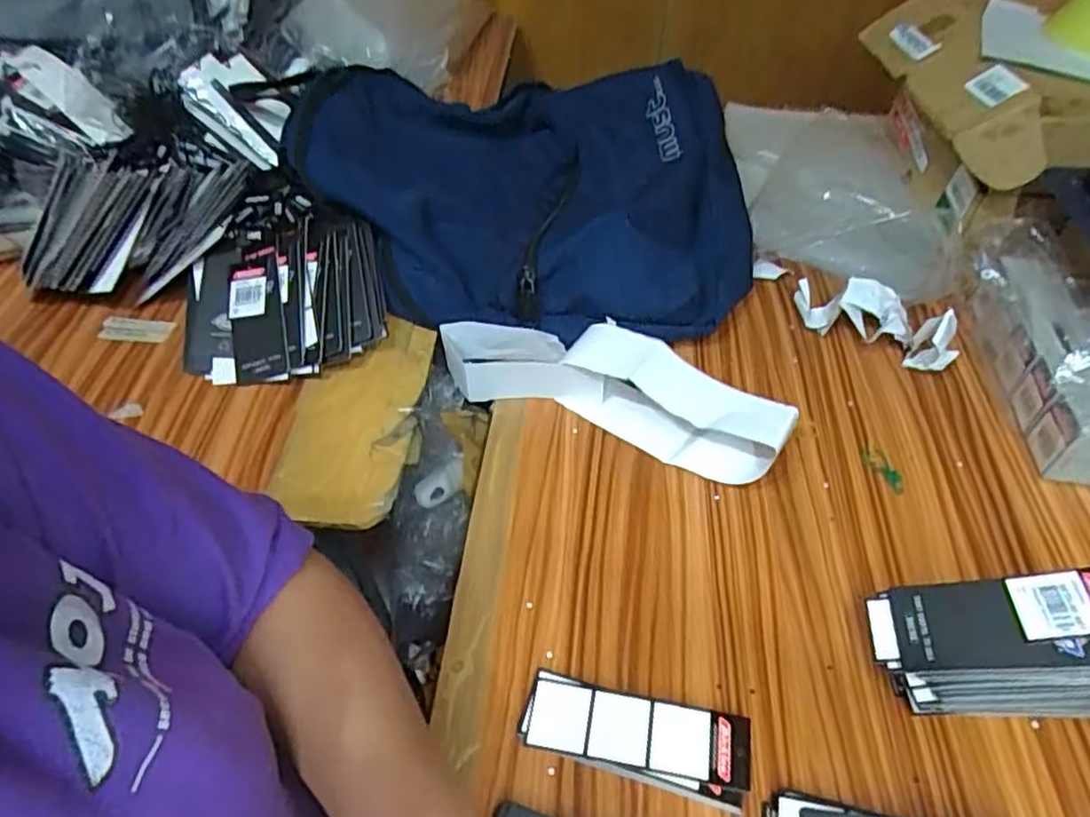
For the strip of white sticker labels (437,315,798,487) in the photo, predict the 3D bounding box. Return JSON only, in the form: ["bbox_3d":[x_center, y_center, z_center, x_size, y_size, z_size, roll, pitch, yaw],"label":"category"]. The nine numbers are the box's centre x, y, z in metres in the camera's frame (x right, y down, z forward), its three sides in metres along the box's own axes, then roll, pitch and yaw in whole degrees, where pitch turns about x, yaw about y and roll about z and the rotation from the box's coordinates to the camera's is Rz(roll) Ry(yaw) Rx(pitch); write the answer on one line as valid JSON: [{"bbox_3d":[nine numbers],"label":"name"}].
[{"bbox_3d":[0.047,-0.019,0.527,0.263,0.052,0.073,19,51,16],"label":"strip of white sticker labels"}]

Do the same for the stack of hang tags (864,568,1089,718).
[{"bbox_3d":[0.253,0.128,0.374,0.135,0.089,0.054,3,49,3],"label":"stack of hang tags"}]

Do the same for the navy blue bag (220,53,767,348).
[{"bbox_3d":[-0.030,-0.206,0.642,0.448,0.122,0.313,12,50,10],"label":"navy blue bag"}]

